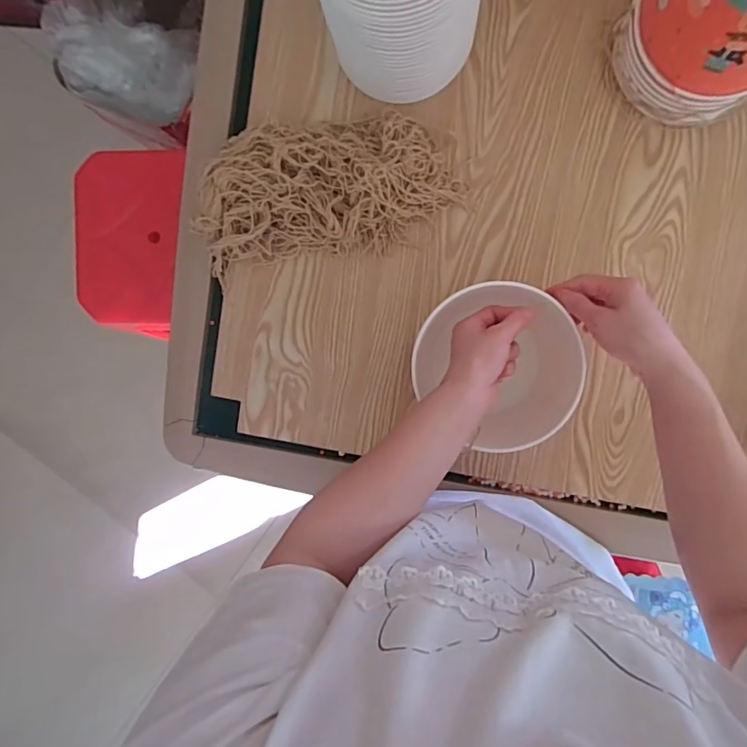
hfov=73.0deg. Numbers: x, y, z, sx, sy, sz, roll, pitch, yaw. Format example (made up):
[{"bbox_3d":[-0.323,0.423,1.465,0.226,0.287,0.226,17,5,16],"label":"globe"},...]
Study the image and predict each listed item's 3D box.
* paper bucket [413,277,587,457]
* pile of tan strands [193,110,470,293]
[{"bbox_3d":[0.135,-0.012,0.551,0.151,0.149,0.149,45,98,1],"label":"paper bucket"},{"bbox_3d":[-0.061,-0.219,0.593,0.313,0.070,0.160,-13,93,7],"label":"pile of tan strands"}]

